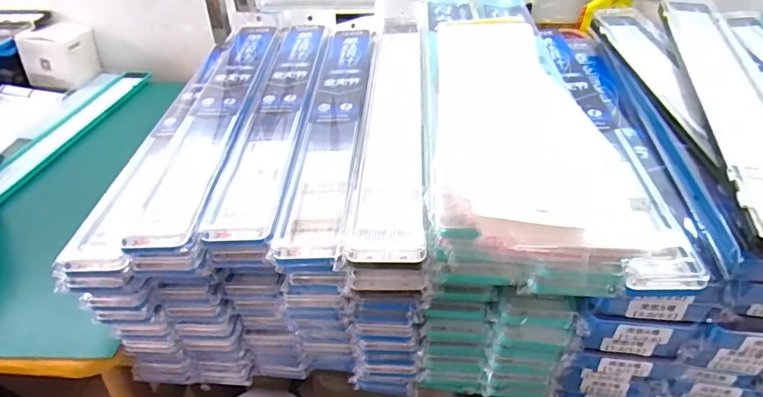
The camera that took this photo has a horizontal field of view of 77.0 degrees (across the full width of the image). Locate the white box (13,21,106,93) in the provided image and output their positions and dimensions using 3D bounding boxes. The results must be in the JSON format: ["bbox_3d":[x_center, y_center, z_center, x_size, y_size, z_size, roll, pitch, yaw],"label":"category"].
[{"bbox_3d":[-0.641,-0.286,0.956,0.100,0.101,0.097,1,39,2],"label":"white box"}]

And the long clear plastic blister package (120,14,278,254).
[{"bbox_3d":[-0.178,-0.112,0.540,0.060,0.015,0.447,-1,39,0],"label":"long clear plastic blister package"}]

